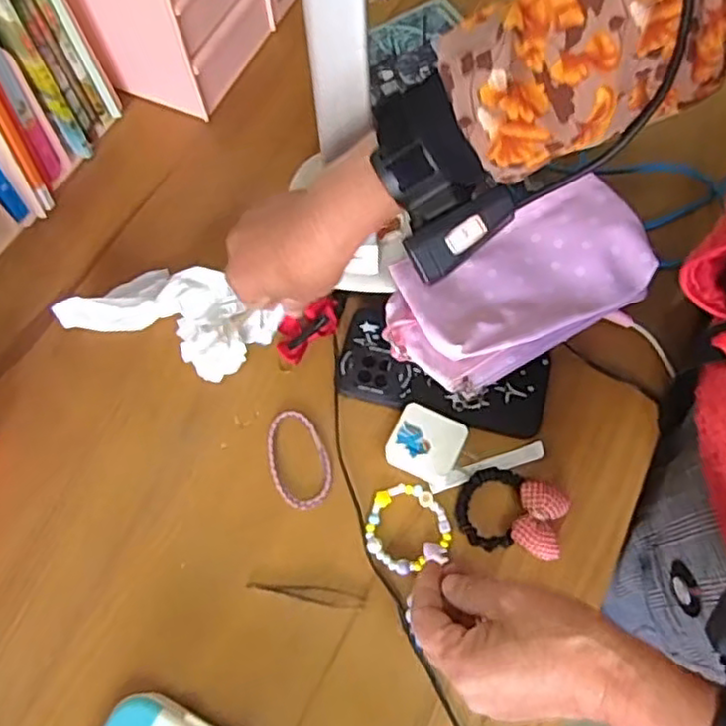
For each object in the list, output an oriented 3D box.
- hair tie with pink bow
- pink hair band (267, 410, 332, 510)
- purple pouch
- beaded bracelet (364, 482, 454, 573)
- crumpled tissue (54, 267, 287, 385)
[{"bbox_3d":[0.107,0.106,0.491,0.074,0.022,0.061,16,68,8],"label":"hair tie with pink bow"},{"bbox_3d":[-0.050,0.072,0.520,0.045,0.006,0.077,-20,67,-7],"label":"pink hair band"},{"bbox_3d":[0.118,-0.056,0.540,0.212,0.063,0.113,-27,68,-10],"label":"purple pouch"},{"bbox_3d":[0.031,0.119,0.495,0.060,0.005,0.061,-1,66,1],"label":"beaded bracelet"},{"bbox_3d":[-0.156,-0.042,0.557,0.167,0.042,0.087,9,67,9],"label":"crumpled tissue"}]

